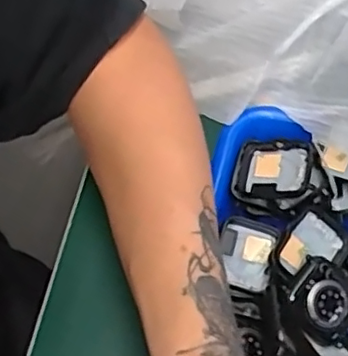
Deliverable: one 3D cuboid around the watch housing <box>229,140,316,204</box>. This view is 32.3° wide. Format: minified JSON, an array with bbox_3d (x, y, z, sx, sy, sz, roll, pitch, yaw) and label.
[{"bbox_3d":[0.061,-0.003,0.365,0.050,0.011,0.042,2,64,31],"label":"watch housing"}]

